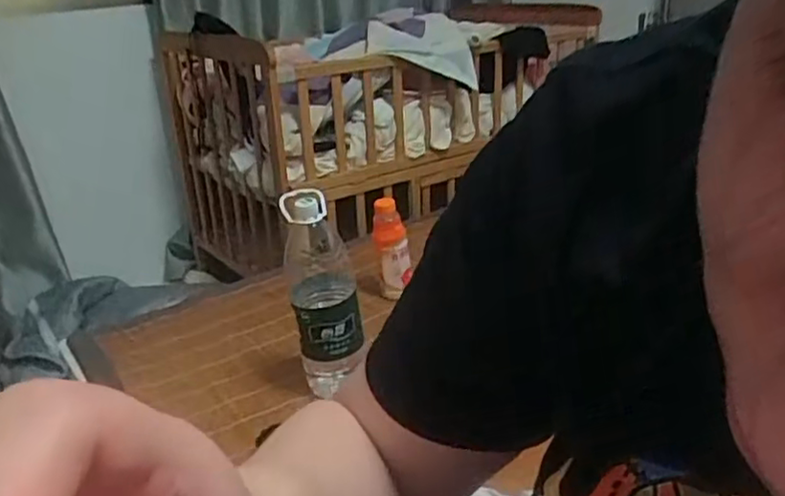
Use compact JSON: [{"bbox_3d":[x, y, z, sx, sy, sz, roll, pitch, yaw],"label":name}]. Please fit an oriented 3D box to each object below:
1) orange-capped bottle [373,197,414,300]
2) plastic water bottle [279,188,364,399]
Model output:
[{"bbox_3d":[0.000,0.006,1.292,0.068,0.207,0.065,-8,23,-7],"label":"orange-capped bottle"},{"bbox_3d":[-0.108,0.072,1.012,0.103,0.320,0.100,-8,23,-8],"label":"plastic water bottle"}]

